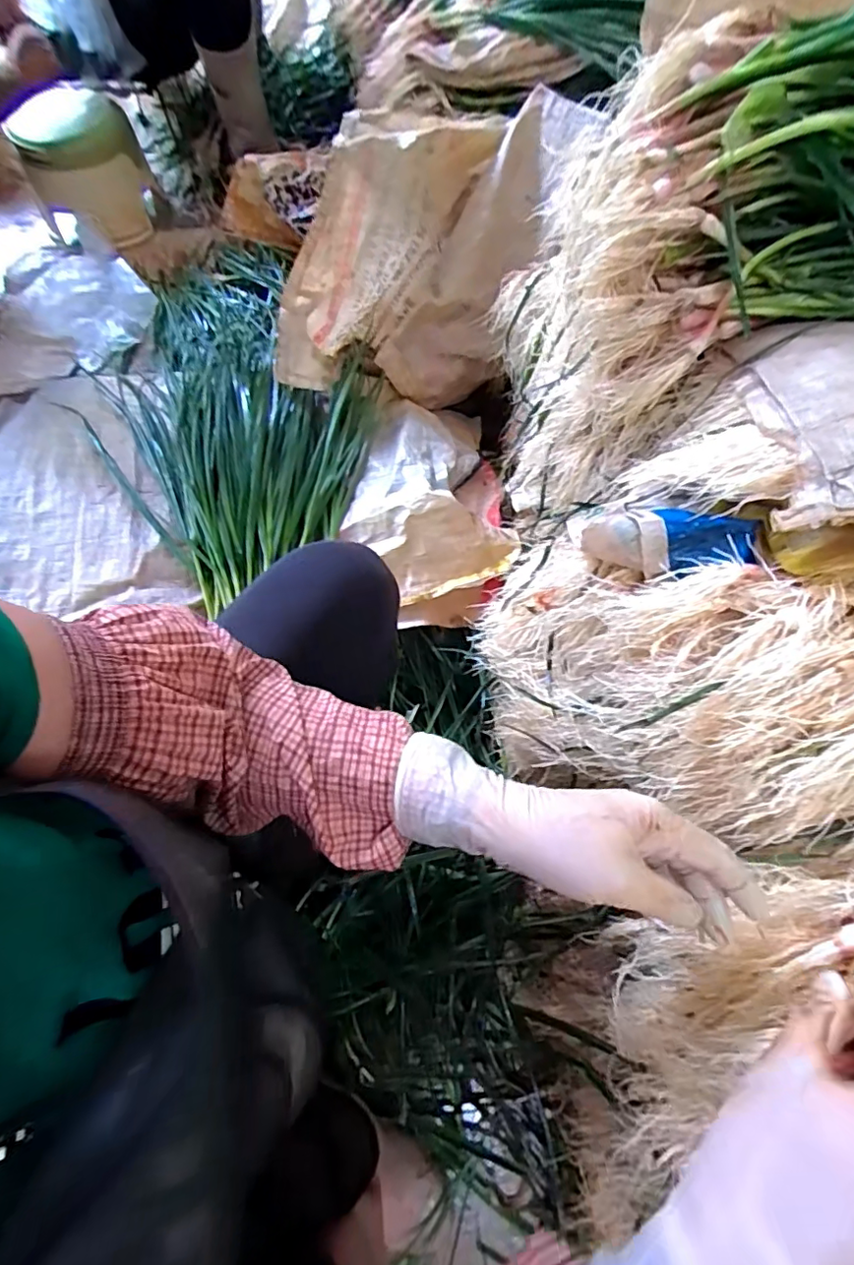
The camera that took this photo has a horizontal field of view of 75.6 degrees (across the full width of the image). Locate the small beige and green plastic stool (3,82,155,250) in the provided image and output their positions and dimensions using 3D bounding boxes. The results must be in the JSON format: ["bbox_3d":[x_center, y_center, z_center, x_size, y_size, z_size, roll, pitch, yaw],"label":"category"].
[{"bbox_3d":[-0.687,-0.935,1.089,0.225,0.189,0.255,-22,68,-12],"label":"small beige and green plastic stool"}]

